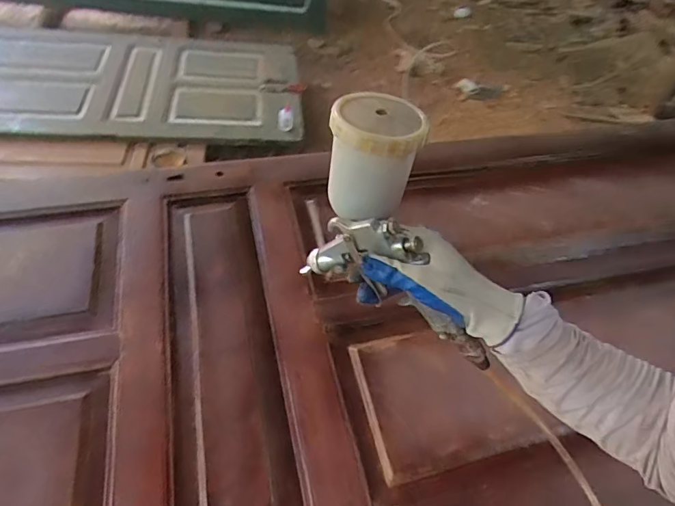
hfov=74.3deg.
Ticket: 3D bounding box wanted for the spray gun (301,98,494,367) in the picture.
[{"bbox_3d":[0.078,-0.029,0.429,0.220,0.171,0.119,27,55,15],"label":"spray gun"}]

